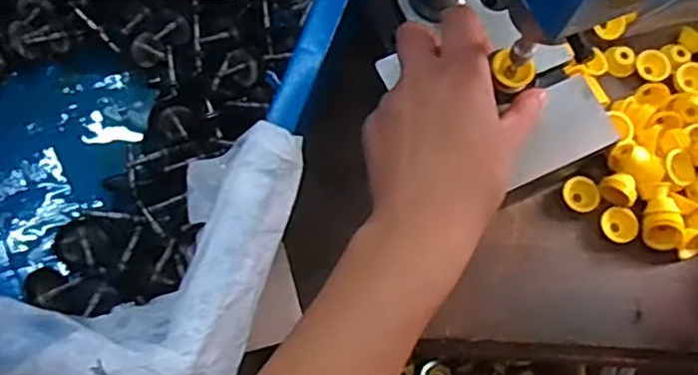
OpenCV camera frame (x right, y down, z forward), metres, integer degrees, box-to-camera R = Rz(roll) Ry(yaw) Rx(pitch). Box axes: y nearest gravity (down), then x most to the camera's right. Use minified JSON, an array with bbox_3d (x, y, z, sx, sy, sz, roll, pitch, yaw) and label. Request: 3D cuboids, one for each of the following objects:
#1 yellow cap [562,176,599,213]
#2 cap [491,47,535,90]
[{"bbox_3d":[0.160,0.005,0.456,0.025,0.009,0.023,1,72,-2],"label":"yellow cap"},{"bbox_3d":[0.096,-0.068,0.385,0.023,0.009,0.022,1,72,-2],"label":"cap"}]

